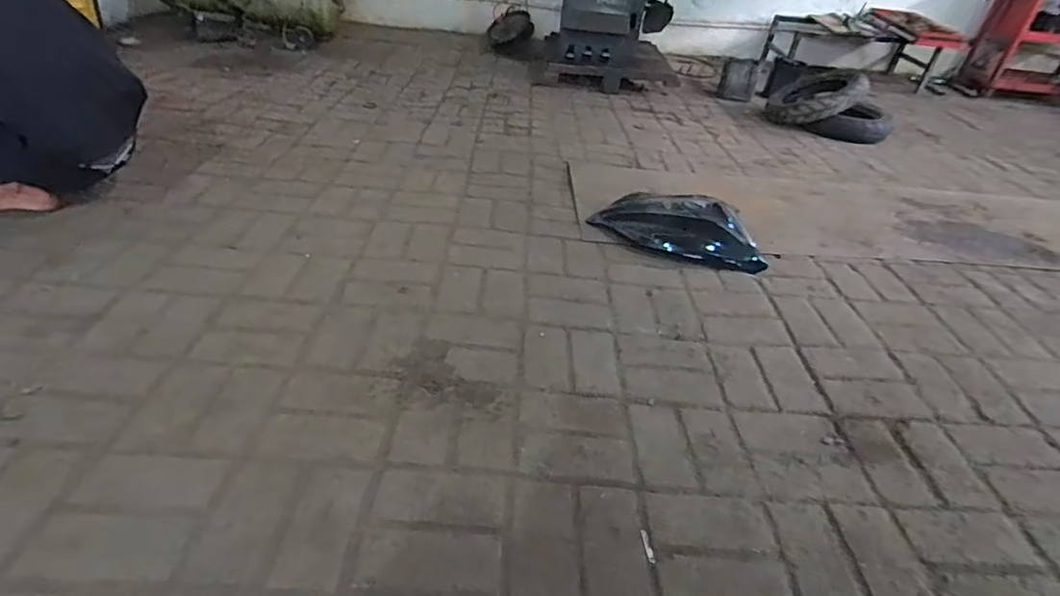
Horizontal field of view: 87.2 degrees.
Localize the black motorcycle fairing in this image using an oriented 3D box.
[{"bbox_3d":[0.454,-0.231,1.697,0.523,0.108,0.232,14,34,11],"label":"black motorcycle fairing"}]

